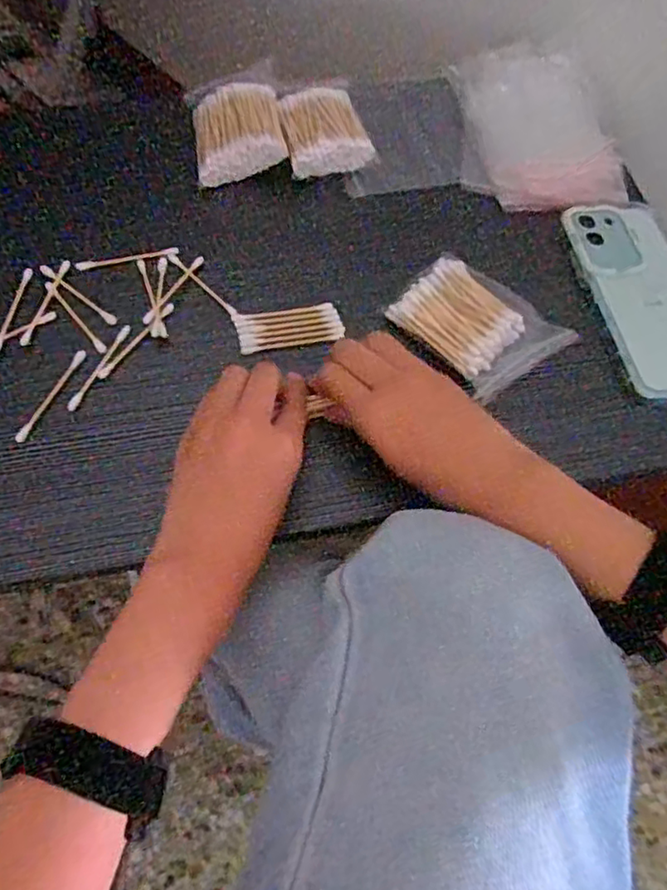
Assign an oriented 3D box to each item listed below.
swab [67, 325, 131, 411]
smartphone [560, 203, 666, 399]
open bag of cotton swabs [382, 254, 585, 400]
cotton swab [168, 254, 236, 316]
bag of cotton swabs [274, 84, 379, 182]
[{"bbox_3d":[-0.149,-0.050,0.402,0.007,0.005,0.067,22,64,9],"label":"swab"},{"bbox_3d":[0.225,-0.109,0.449,0.077,0.012,0.168,-9,64,-6],"label":"smartphone"},{"bbox_3d":[0.096,-0.082,0.422,0.076,0.017,0.098,-35,69,-18],"label":"open bag of cotton swabs"},{"bbox_3d":[-0.090,-0.111,0.435,0.068,0.008,0.007,41,69,17],"label":"cotton swab"},{"bbox_3d":[-0.008,-0.242,0.490,0.063,0.029,0.074,-12,64,-8],"label":"bag of cotton swabs"}]

